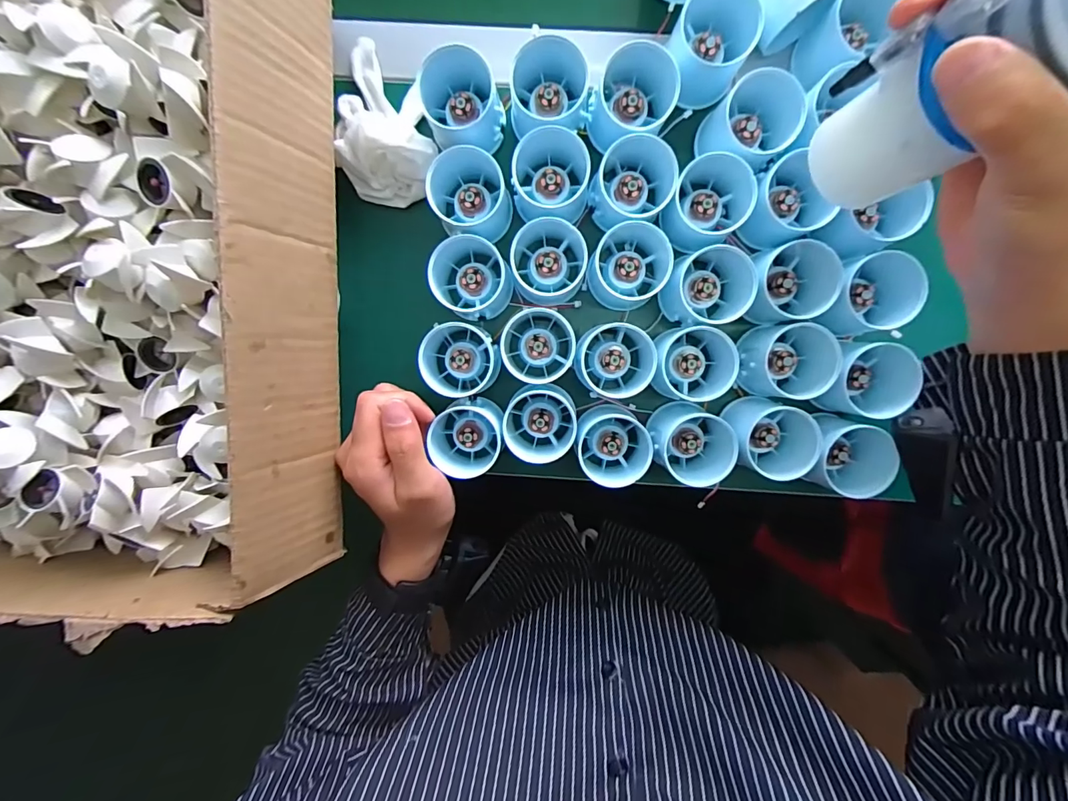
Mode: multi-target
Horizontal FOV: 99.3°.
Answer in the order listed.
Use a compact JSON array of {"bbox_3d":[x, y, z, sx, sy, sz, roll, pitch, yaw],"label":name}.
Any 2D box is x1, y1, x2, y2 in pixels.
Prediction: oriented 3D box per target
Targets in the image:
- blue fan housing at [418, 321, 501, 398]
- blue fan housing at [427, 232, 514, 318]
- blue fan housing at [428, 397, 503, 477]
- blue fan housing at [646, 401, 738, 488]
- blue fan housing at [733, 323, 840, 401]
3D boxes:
[{"bbox_3d":[-0.053,-0.028,0.334,0.050,0.048,0.054,1,96,1],"label":"blue fan housing"},{"bbox_3d":[-0.045,-0.087,0.328,0.053,0.045,0.054,0,96,1],"label":"blue fan housing"},{"bbox_3d":[-0.051,0.029,0.341,0.060,0.042,0.057,-40,94,5],"label":"blue fan housing"},{"bbox_3d":[0.114,0.032,0.338,0.055,0.046,0.055,-41,94,5],"label":"blue fan housing"},{"bbox_3d":[0.182,-0.029,0.328,0.056,0.047,0.054,0,96,1],"label":"blue fan housing"}]

